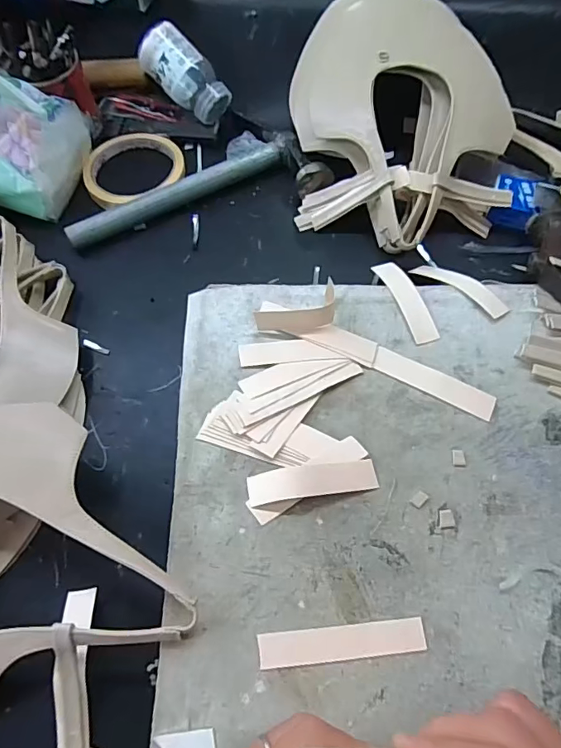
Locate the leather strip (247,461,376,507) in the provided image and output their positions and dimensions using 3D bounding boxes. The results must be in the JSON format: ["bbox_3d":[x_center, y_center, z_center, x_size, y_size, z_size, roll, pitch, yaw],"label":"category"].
[{"bbox_3d":[0.020,0.065,0.305,0.078,0.005,0.020,-8,63,-3],"label":"leather strip"}]

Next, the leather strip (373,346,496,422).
[{"bbox_3d":[0.104,0.005,0.338,0.084,0.004,0.018,27,67,15],"label":"leather strip"}]

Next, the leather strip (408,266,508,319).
[{"bbox_3d":[0.137,-0.068,0.381,0.020,0.008,0.082,-37,51,-12],"label":"leather strip"}]

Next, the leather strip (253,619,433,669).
[{"bbox_3d":[0.033,0.144,0.267,0.088,0.004,0.016,-6,63,-1],"label":"leather strip"}]

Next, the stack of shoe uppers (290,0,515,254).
[{"bbox_3d":[0.106,-0.233,0.440,0.187,0.075,0.261,-2,63,1],"label":"stack of shoe uppers"}]

